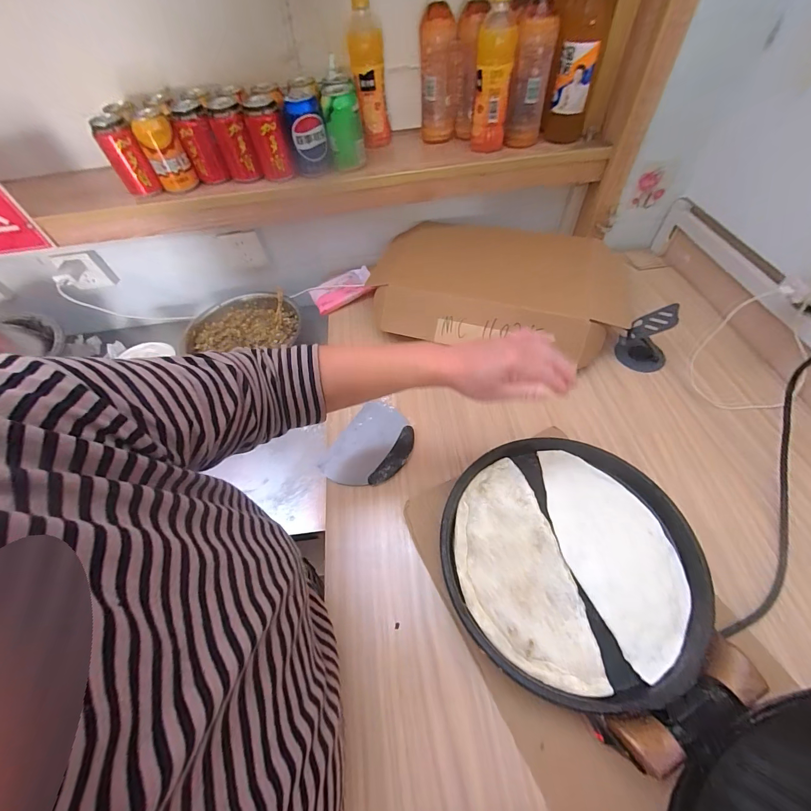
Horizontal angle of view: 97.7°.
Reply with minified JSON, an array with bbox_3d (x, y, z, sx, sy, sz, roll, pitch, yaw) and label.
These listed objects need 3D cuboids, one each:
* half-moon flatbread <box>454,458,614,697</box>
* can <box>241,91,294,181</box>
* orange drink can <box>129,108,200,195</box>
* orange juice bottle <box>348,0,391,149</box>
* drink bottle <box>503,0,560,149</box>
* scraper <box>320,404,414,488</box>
[{"bbox_3d":[0.123,0.184,0.411,0.119,0.011,0.239,-10,56,-2],"label":"half-moon flatbread"},{"bbox_3d":[-0.243,-0.480,0.638,0.067,0.108,0.074,-19,56,-8],"label":"can"},{"bbox_3d":[-0.430,-0.452,0.633,0.064,0.106,0.061,-28,58,-13],"label":"orange drink can"},{"bbox_3d":[-0.068,-0.614,0.667,0.060,0.197,0.064,-11,56,-2],"label":"orange juice bottle"},{"bbox_3d":[0.217,-0.582,0.617,0.067,0.205,0.075,10,57,12],"label":"drink bottle"},{"bbox_3d":[-0.056,0.065,0.565,0.116,0.016,0.148,28,63,22],"label":"scraper"}]

